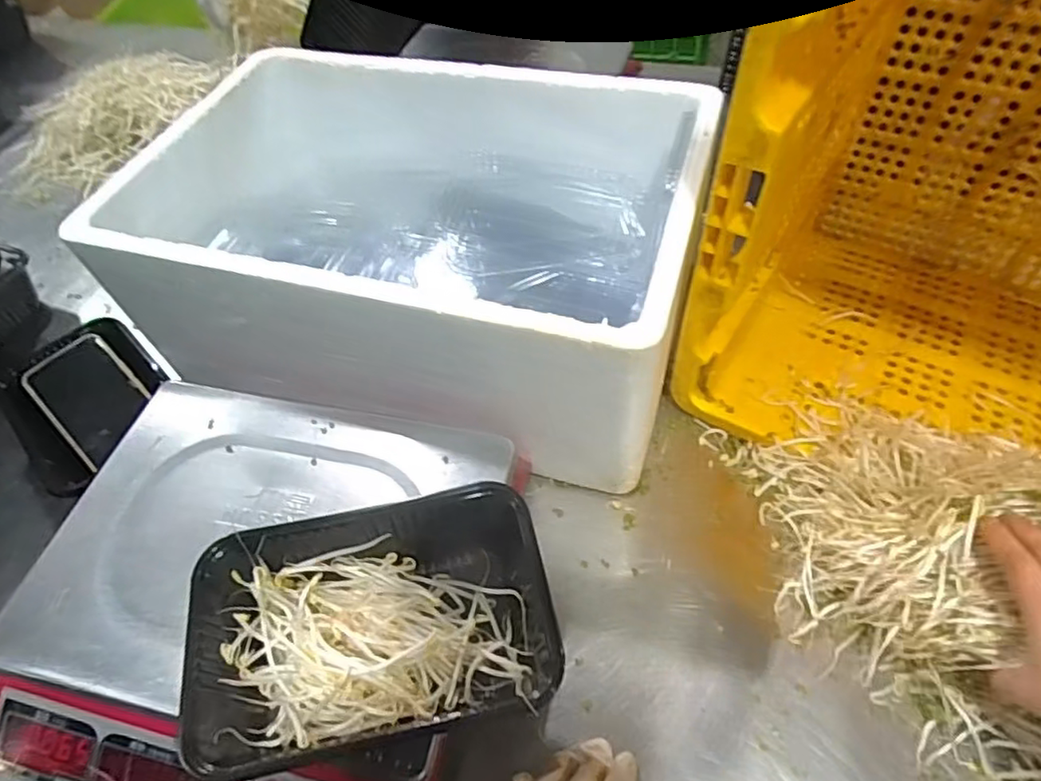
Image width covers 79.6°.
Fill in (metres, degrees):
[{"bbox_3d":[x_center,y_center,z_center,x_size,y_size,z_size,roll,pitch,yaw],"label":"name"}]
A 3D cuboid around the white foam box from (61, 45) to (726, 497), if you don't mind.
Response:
[{"bbox_3d":[-0.086,-0.133,0.575,0.468,0.188,0.316,13,56,15],"label":"white foam box"}]

